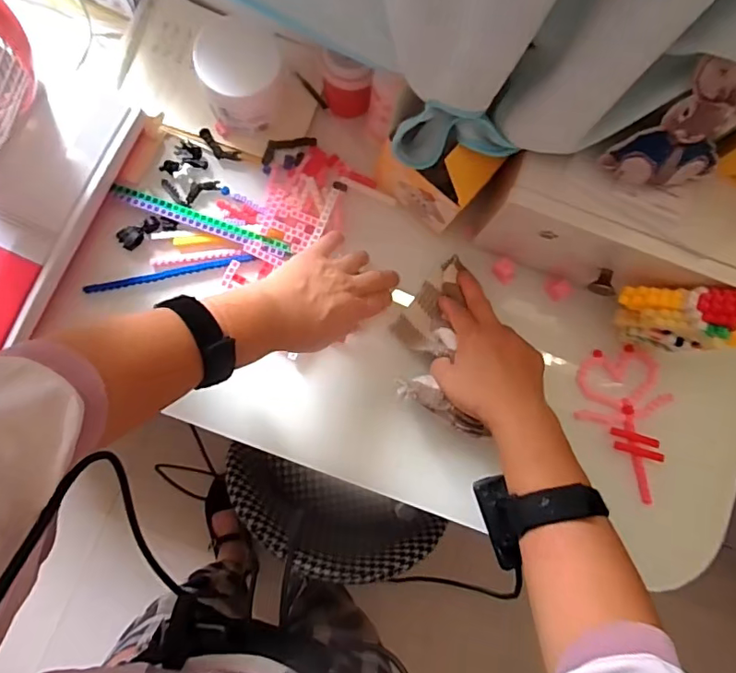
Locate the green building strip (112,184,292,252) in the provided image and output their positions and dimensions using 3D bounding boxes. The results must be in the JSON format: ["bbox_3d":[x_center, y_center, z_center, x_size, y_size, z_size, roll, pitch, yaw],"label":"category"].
[{"bbox_3d":[-0.158,-0.115,0.506,0.177,0.015,0.012,18,82,-2],"label":"green building strip"}]

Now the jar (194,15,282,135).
[{"bbox_3d":[-0.118,-0.245,0.494,0.075,0.076,0.079,1,83,-5],"label":"jar"}]

